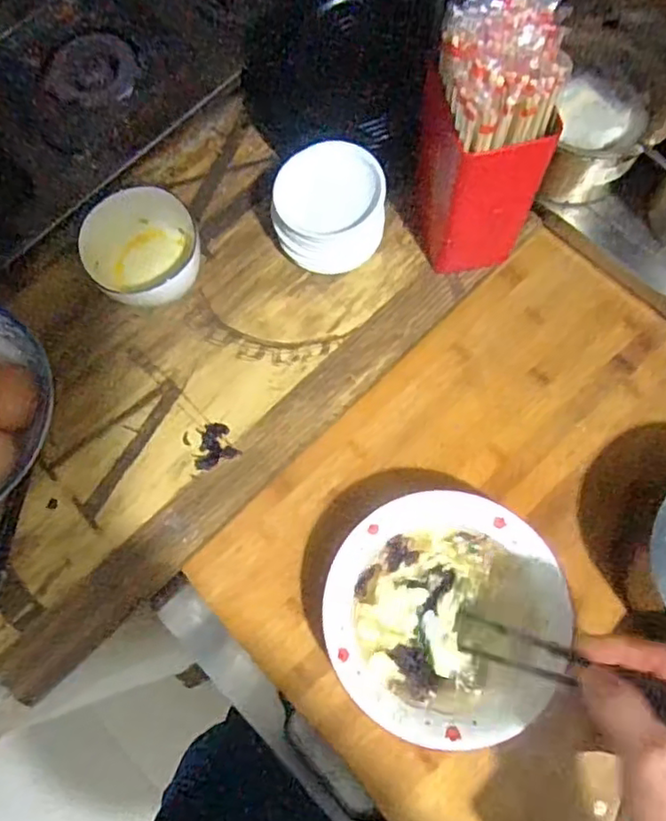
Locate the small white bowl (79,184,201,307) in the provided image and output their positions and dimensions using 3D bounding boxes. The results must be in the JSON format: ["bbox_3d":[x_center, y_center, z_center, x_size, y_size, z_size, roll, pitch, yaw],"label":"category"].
[{"bbox_3d":[-0.171,-0.146,0.573,0.098,0.055,0.089,-23,73,-3],"label":"small white bowl"}]

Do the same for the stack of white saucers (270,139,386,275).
[{"bbox_3d":[-0.004,-0.171,0.561,0.098,0.087,0.077,-28,75,-6],"label":"stack of white saucers"}]

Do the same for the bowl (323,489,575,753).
[{"bbox_3d":[0.083,0.154,0.487,0.170,0.056,0.172,0,75,0],"label":"bowl"}]

